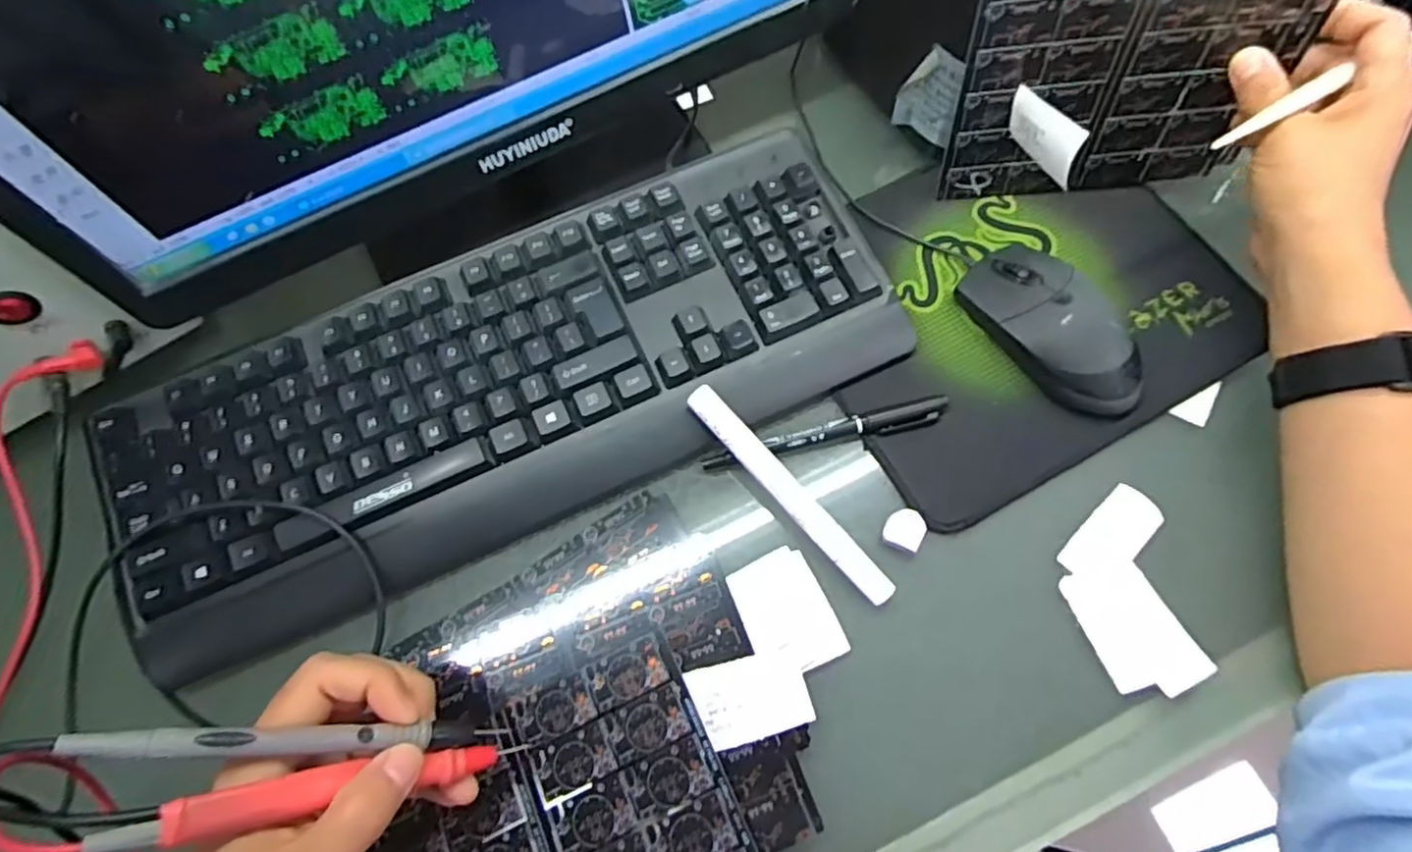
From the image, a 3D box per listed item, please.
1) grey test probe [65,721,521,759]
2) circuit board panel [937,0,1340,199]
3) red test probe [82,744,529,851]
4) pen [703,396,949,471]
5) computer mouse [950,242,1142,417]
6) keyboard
[{"bbox_3d":[-0.144,0.114,0.244,0.135,0.007,0.010,14,64,-32],"label":"grey test probe"},{"bbox_3d":[0.230,-0.192,0.366,0.175,0.141,0.005,-4,56,4],"label":"circuit board panel"},{"bbox_3d":[-0.137,0.135,0.253,0.141,0.017,0.015,7,61,-40],"label":"red test probe"},{"bbox_3d":[0.067,0.004,0.371,0.137,0.008,0.013,-13,68,-3],"label":"pen"},{"bbox_3d":[0.192,-0.055,0.375,0.055,0.035,0.112,-25,69,-7],"label":"computer mouse"},{"bbox_3d":[-0.104,-0.029,0.368,0.421,0.025,0.154,-25,69,-7],"label":"keyboard"}]

